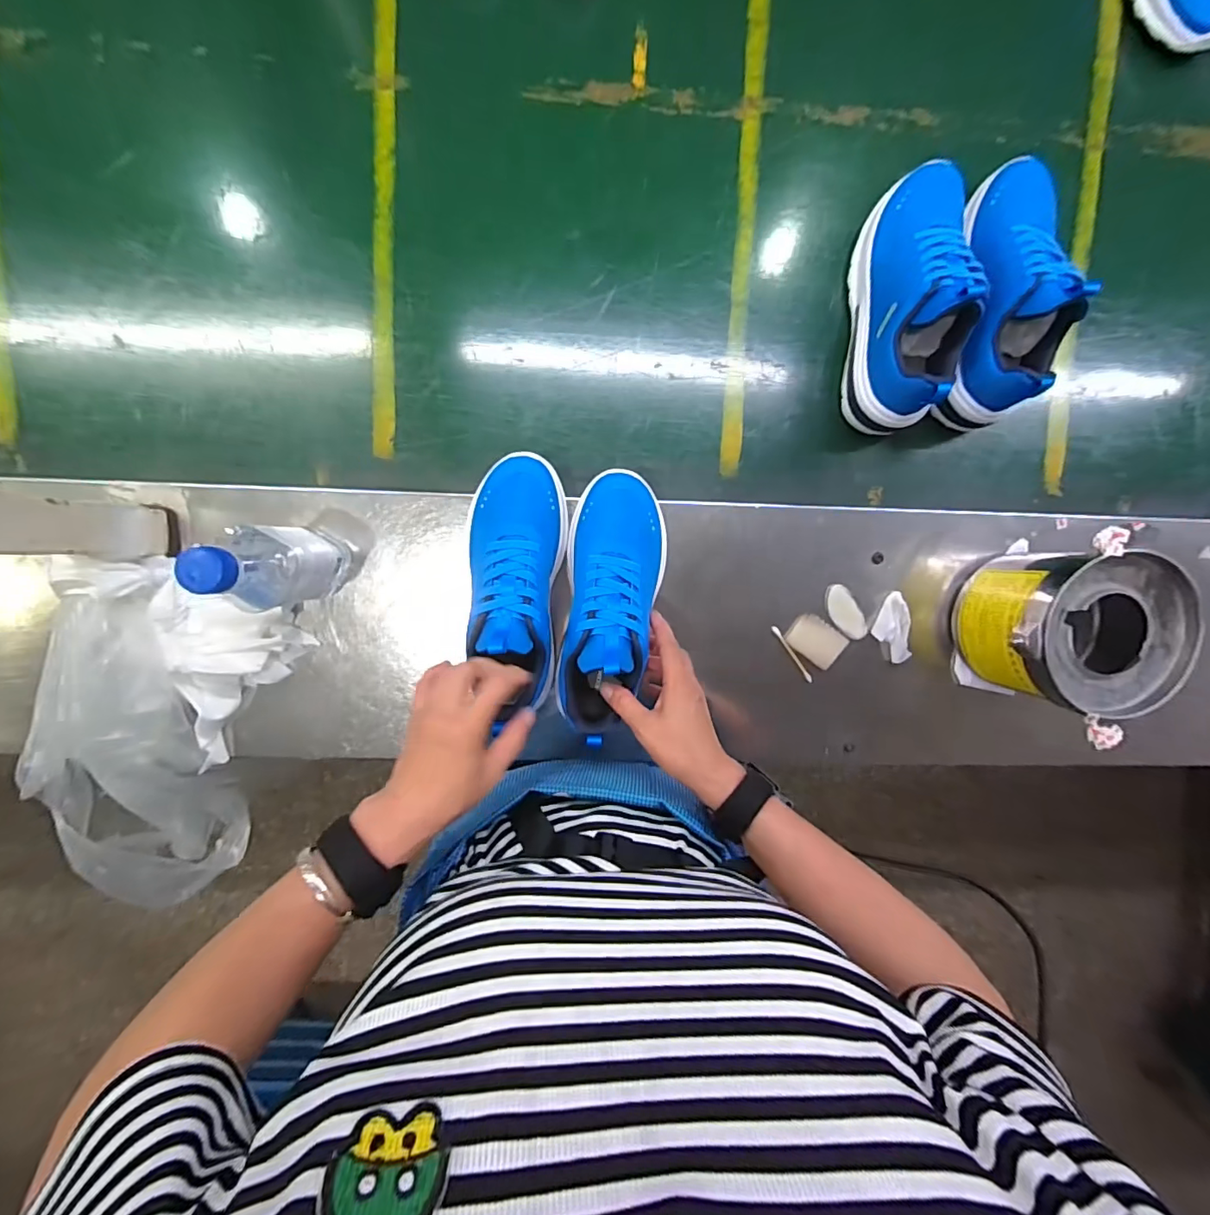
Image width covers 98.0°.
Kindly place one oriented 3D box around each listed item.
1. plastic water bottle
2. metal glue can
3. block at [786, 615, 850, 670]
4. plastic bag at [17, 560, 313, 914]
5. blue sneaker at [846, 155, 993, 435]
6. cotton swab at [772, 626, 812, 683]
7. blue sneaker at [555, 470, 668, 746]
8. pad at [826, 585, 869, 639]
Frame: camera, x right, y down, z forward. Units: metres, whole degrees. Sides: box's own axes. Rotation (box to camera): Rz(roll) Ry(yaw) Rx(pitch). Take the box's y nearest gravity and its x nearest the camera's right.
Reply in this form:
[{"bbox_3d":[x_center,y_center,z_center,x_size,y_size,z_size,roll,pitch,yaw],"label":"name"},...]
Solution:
[{"bbox_3d":[-0.271,-0.034,0.428,0.060,0.162,0.065,6,97,-4],"label":"plastic water bottle"},{"bbox_3d":[0.418,0.017,0.491,0.136,0.125,0.133,0,97,-3],"label":"metal glue can"},{"bbox_3d":[0.217,0.035,0.538,0.056,0.004,0.041,34,92,-5],"label":"block"},{"bbox_3d":[-0.439,0.157,0.515,0.179,0.151,0.389,20,113,-4],"label":"plastic bag"},{"bbox_3d":[0.292,-0.291,0.485,0.094,0.118,0.236,5,97,-4],"label":"blue sneaker"},{"bbox_3d":[0.192,0.048,0.538,0.007,0.004,0.072,-36,96,0],"label":"cotton swab"},{"bbox_3d":[0.008,-0.004,0.459,0.089,0.097,0.226,10,82,-4],"label":"blue sneaker"},{"bbox_3d":[0.246,0.006,0.537,0.029,0.005,0.060,-34,98,1],"label":"pad"}]

